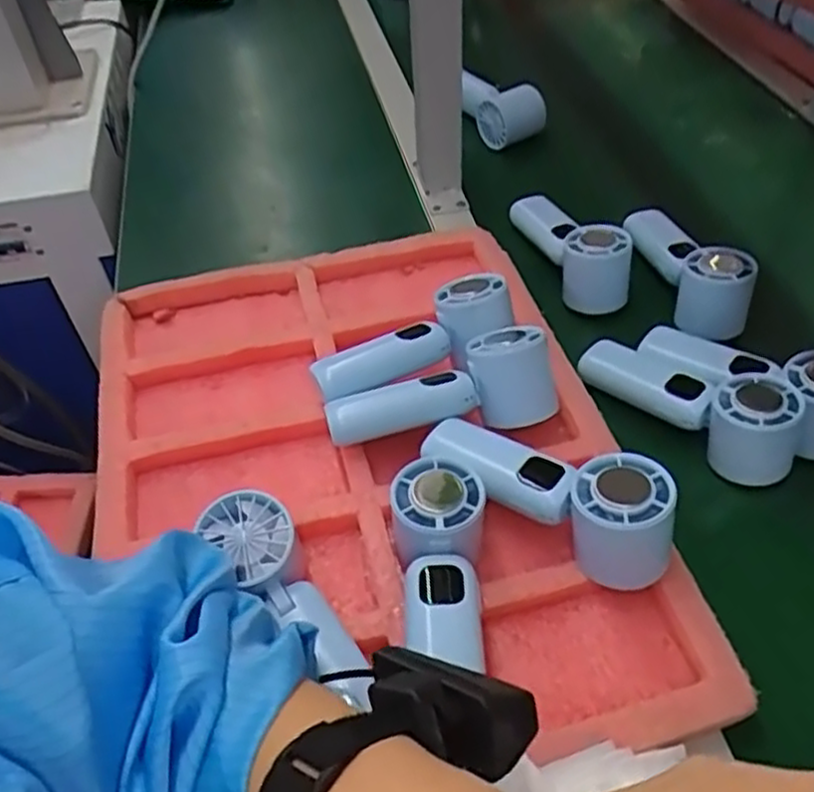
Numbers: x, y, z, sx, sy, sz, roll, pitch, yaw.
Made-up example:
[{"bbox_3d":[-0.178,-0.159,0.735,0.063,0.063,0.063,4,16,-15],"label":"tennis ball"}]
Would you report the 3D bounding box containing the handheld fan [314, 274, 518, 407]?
[{"bbox_3d":[0.005,-0.039,0.503,0.147,0.045,0.053,-24,51,-17],"label":"handheld fan"}]

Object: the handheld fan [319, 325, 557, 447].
[{"bbox_3d":[0.022,0.001,0.474,0.146,0.051,0.059,-18,50,-12],"label":"handheld fan"}]

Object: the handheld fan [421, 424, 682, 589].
[{"bbox_3d":[0.079,0.048,0.419,0.155,0.048,0.058,29,56,25],"label":"handheld fan"}]

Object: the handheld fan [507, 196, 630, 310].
[{"bbox_3d":[0.138,-0.136,0.614,0.067,0.049,0.150,-19,50,-13],"label":"handheld fan"}]

